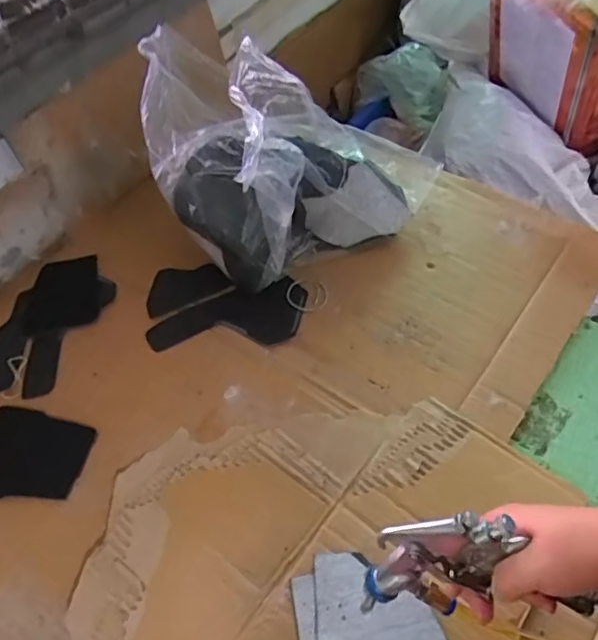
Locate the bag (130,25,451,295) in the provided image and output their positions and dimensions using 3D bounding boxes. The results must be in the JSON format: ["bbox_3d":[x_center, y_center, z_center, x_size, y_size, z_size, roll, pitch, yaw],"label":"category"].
[{"bbox_3d":[-0.020,-0.179,0.677,0.324,0.199,0.255,10,55,12],"label":"bag"}]

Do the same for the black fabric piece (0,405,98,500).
[{"bbox_3d":[-0.285,0.142,0.601,0.123,0.006,0.096,8,55,11],"label":"black fabric piece"}]

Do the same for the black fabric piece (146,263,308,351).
[{"bbox_3d":[-0.089,-0.020,0.694,0.188,0.012,0.116,-2,54,4],"label":"black fabric piece"}]

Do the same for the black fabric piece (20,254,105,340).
[{"bbox_3d":[-0.305,-0.036,0.746,0.104,0.007,0.135,-14,48,2],"label":"black fabric piece"}]

